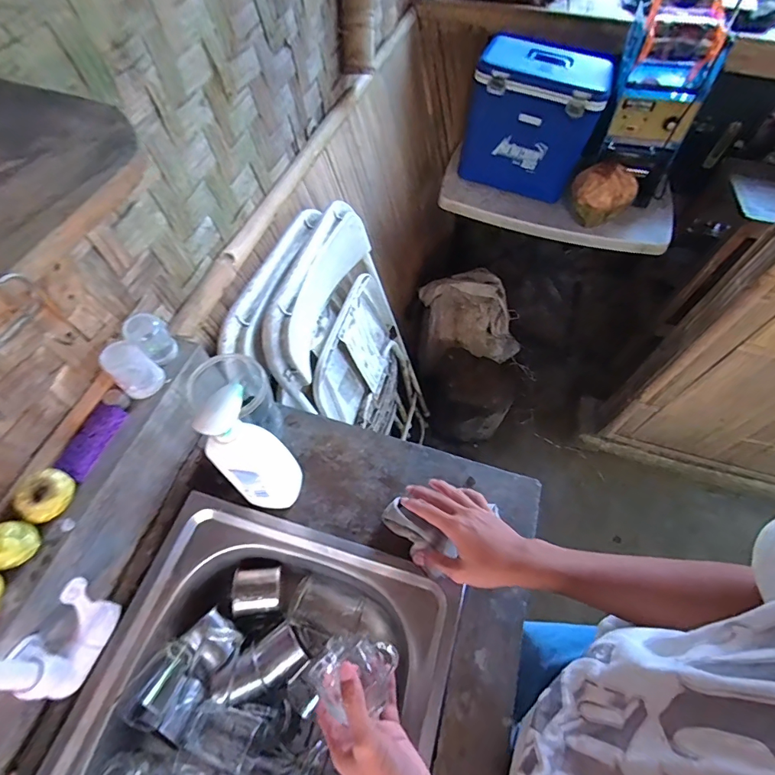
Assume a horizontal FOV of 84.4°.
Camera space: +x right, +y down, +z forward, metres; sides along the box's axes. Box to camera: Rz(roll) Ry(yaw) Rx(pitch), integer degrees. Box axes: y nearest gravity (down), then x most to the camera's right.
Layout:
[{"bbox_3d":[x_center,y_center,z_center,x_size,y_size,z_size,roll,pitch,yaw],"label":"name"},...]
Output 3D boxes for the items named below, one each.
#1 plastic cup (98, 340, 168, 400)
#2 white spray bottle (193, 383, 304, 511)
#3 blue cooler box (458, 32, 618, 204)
[{"bbox_3d":[-0.332,-0.024,0.560,0.053,0.065,0.047,-39,67,-23],"label":"plastic cup"},{"bbox_3d":[-0.158,0.091,0.519,0.059,0.243,0.070,37,64,19],"label":"white spray bottle"},{"bbox_3d":[0.446,-0.825,1.334,0.357,0.340,0.239,21,60,11],"label":"blue cooler box"}]

